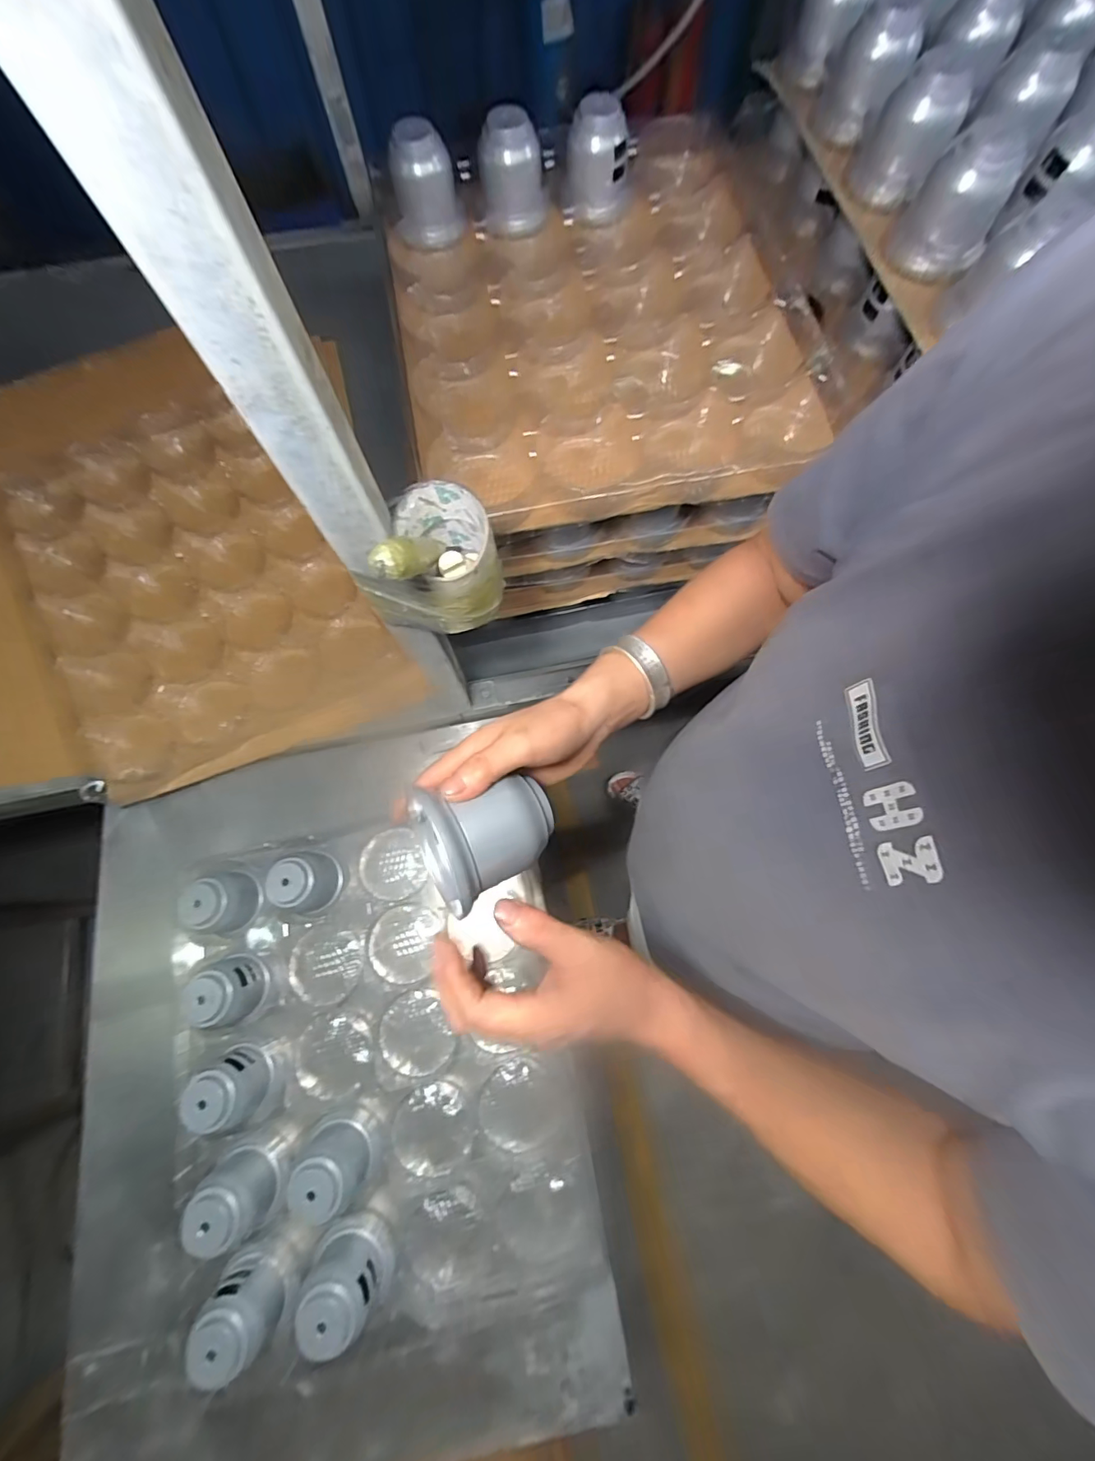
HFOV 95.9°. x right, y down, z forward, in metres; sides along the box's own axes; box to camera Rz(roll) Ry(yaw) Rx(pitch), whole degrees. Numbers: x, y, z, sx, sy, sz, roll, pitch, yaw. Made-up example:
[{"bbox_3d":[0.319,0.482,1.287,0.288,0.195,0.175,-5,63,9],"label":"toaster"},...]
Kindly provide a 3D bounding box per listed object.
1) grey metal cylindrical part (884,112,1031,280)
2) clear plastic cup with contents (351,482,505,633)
[{"bbox_3d":[0.375,-0.483,0.450,0.082,0.083,0.074,28,75,8],"label":"grey metal cylindrical part"},{"bbox_3d":[-0.089,-0.143,0.409,0.096,0.089,0.089,0,73,0],"label":"clear plastic cup with contents"}]

